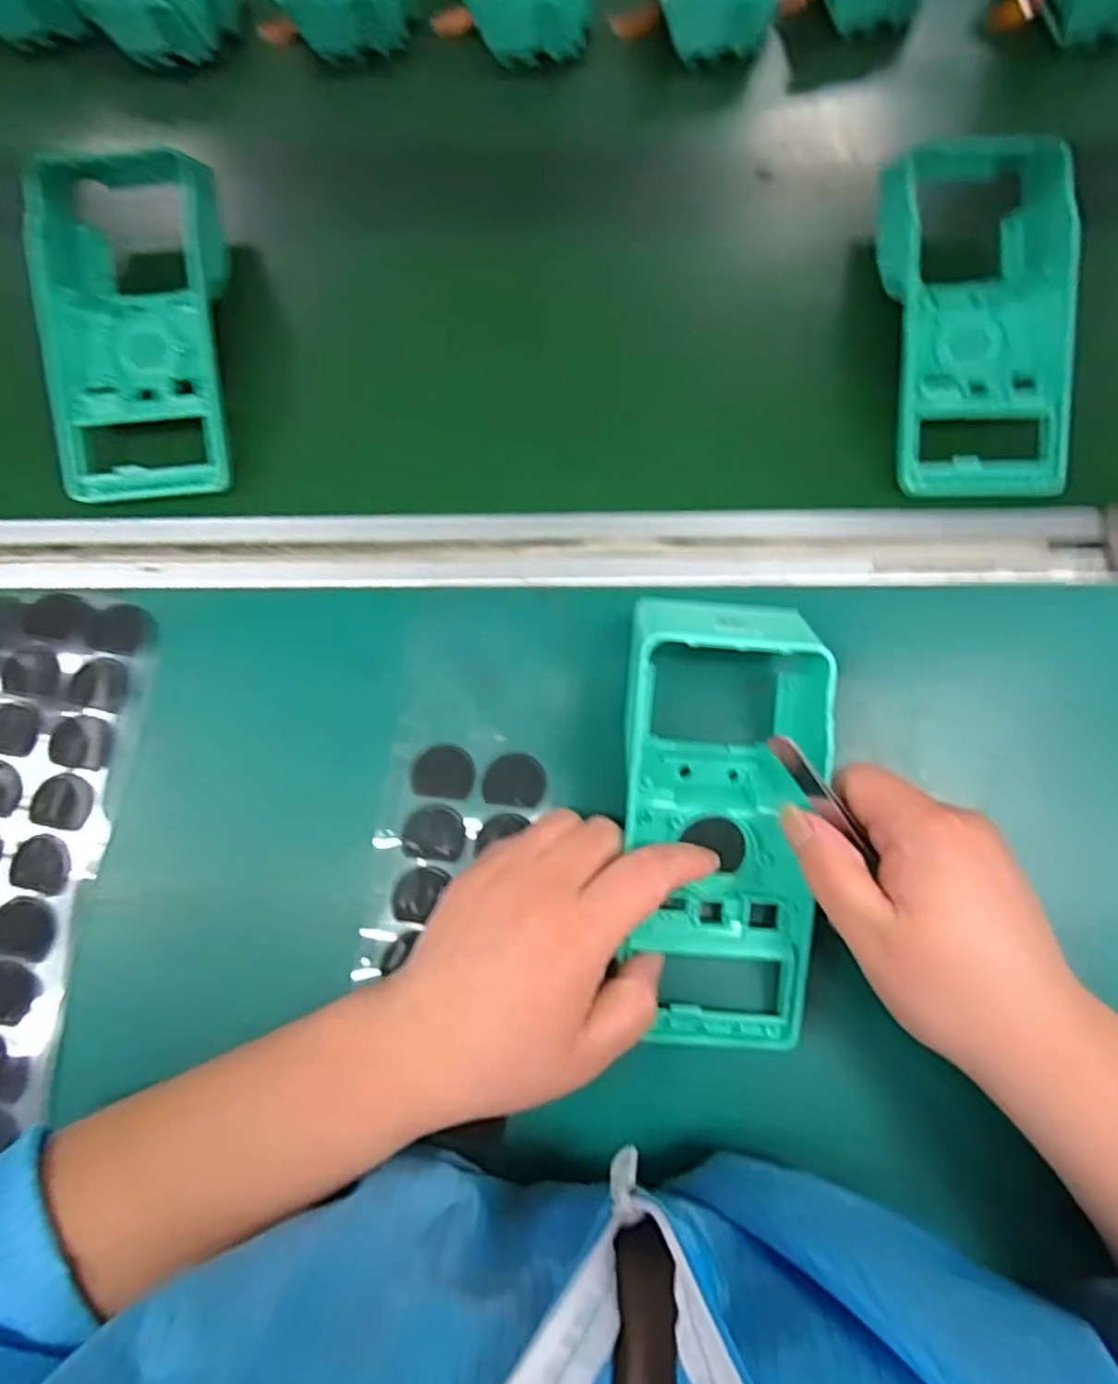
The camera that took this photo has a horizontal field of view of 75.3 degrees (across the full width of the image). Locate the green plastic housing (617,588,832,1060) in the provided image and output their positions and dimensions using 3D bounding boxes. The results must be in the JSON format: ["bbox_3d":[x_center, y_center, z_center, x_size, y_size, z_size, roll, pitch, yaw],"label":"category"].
[{"bbox_3d":[0.075,0.056,0.318,0.088,0.053,0.189,0,88,0],"label":"green plastic housing"}]

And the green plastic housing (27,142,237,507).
[{"bbox_3d":[-0.219,-0.201,0.368,0.086,0.042,0.190,-7,80,-1],"label":"green plastic housing"}]

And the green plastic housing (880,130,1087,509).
[{"bbox_3d":[0.211,-0.198,0.366,0.093,0.041,0.189,1,78,1],"label":"green plastic housing"}]

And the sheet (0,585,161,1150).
[{"bbox_3d":[-0.265,0.090,0.331,0.101,0.007,0.280,7,80,2],"label":"sheet"}]

